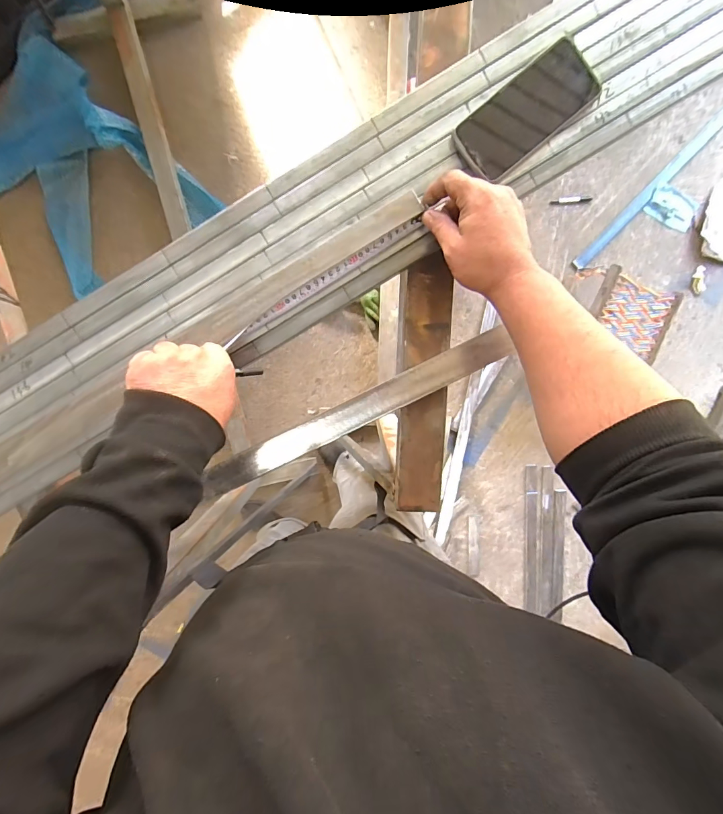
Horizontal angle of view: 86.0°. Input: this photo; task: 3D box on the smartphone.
[{"bbox_3d":[0.184,-0.330,0.434,0.163,0.015,0.074,-38,96,3],"label":"smartphone"}]

